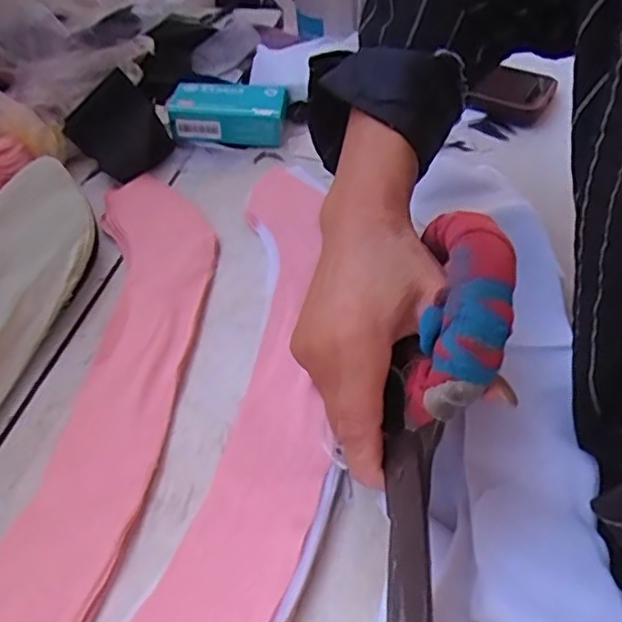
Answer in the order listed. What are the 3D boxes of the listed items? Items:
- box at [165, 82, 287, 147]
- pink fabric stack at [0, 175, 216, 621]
[{"bbox_3d":[-0.075,-0.183,0.607,0.101,0.040,0.060,1,47,7],"label":"box"},{"bbox_3d":[-0.135,0.050,0.413,0.103,0.011,0.428,0,47,7],"label":"pink fabric stack"}]

